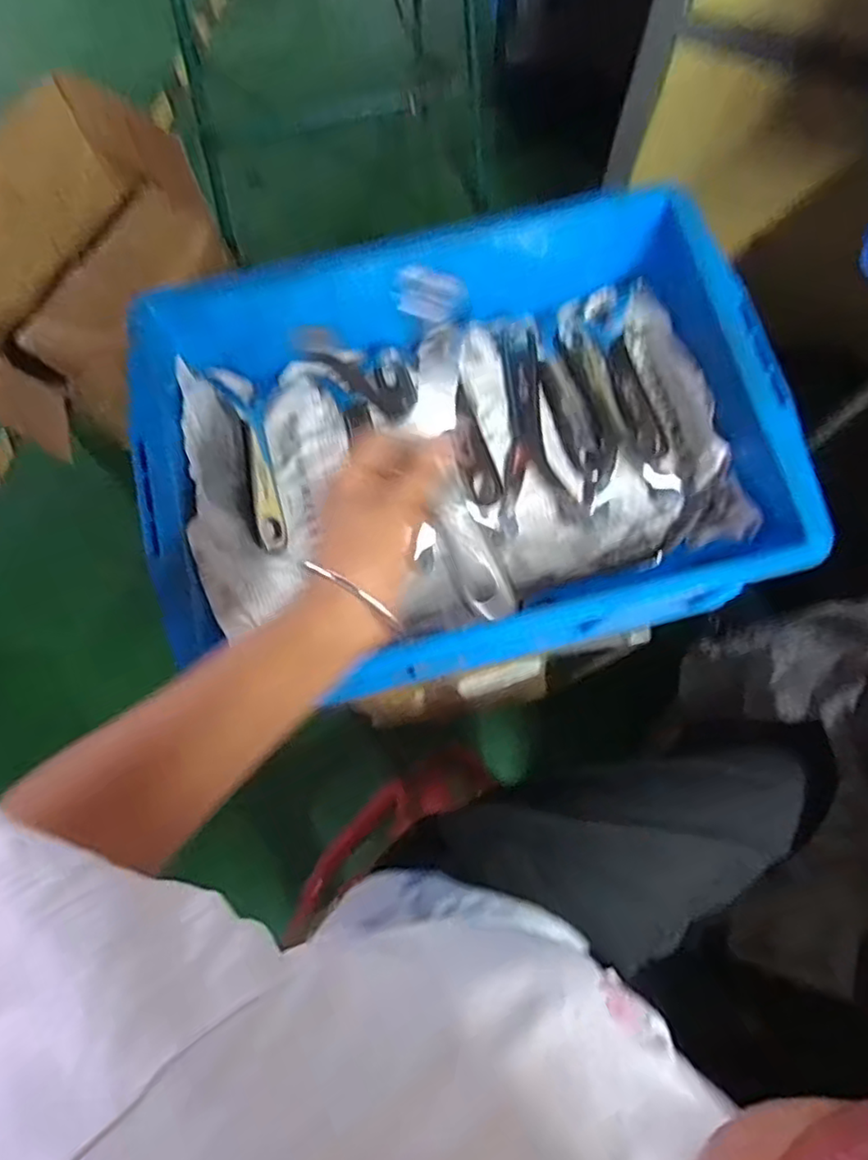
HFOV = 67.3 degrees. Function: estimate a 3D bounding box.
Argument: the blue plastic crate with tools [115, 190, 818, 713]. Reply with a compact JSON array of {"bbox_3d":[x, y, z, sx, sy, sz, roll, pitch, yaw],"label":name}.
[{"bbox_3d":[0.021,-0.113,0.573,0.501,0.138,0.355,-14,76,-3],"label":"blue plastic crate with tools"}]

